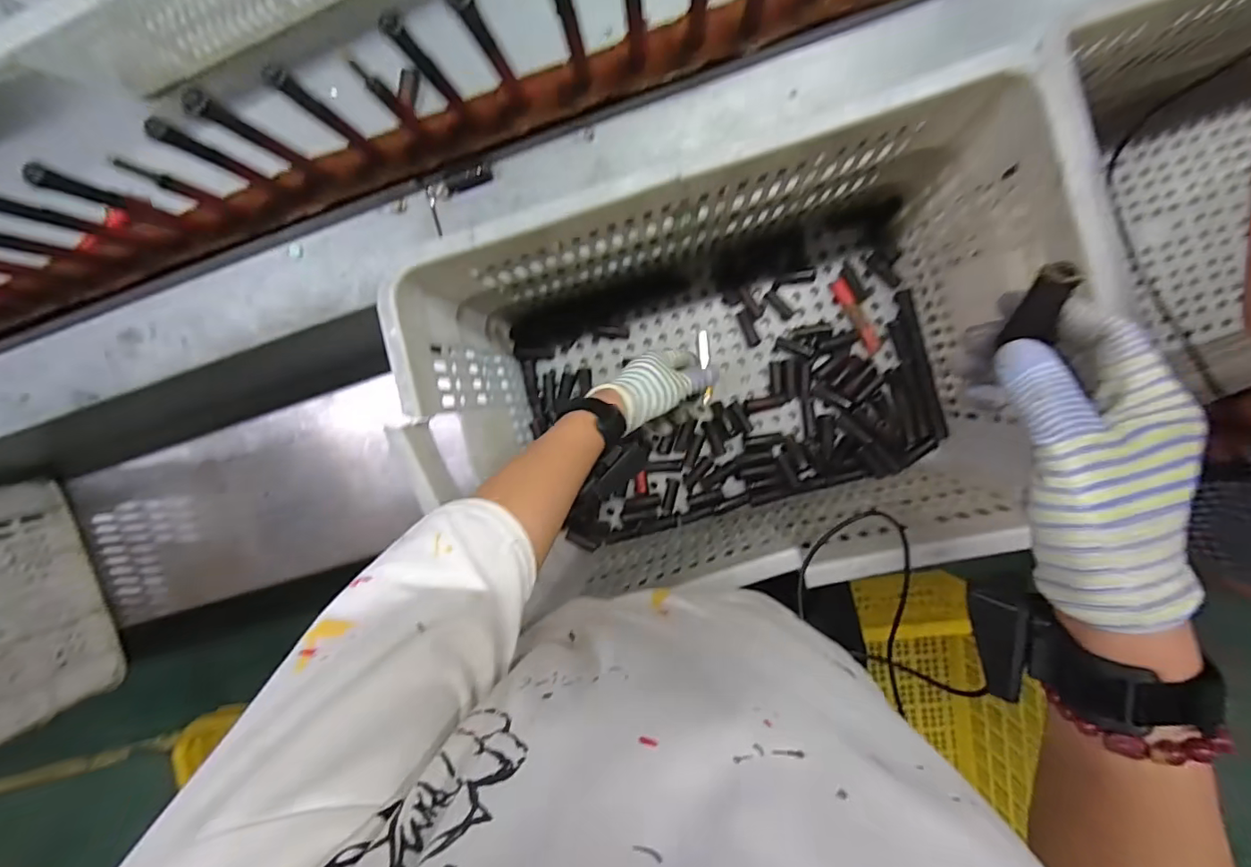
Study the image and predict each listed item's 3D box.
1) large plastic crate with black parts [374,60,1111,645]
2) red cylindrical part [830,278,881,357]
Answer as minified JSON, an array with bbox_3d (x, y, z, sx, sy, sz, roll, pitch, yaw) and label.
[{"bbox_3d":[0.096,-0.049,0.556,0.566,0.280,0.352,-14,93,8],"label":"large plastic crate with black parts"},{"bbox_3d":[0.282,-0.142,0.646,0.020,0.012,0.099,-30,91,8],"label":"red cylindrical part"}]

